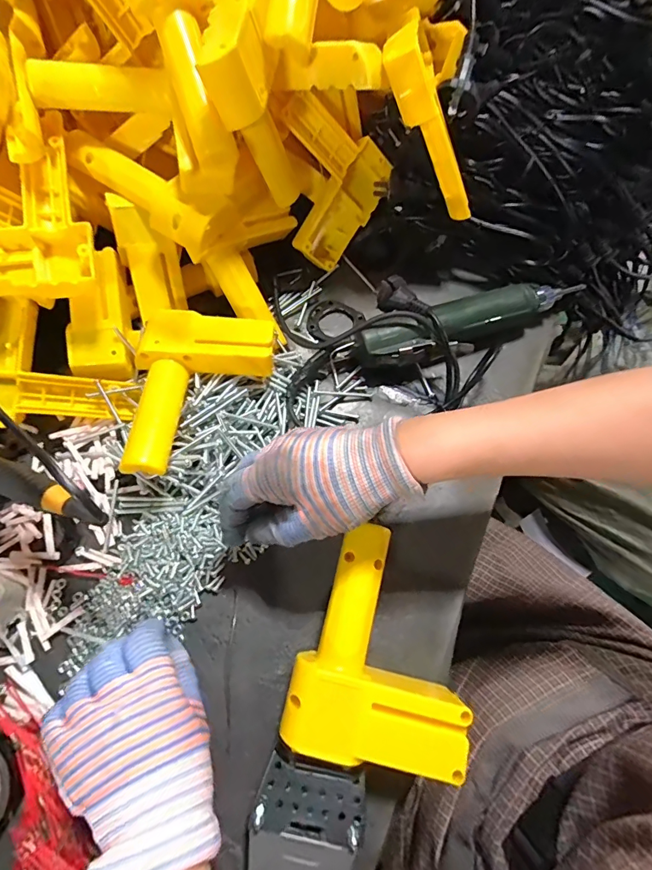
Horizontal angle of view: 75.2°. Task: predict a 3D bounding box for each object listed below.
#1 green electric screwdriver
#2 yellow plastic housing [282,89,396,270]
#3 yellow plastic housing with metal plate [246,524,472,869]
[{"bbox_3d":[0.145,-0.113,0.413,0.247,0.048,0.047,-22,70,-11],"label":"green electric screwdriver"},{"bbox_3d":[-0.004,-0.235,0.394,0.113,0.119,0.030,-52,47,6],"label":"yellow plastic housing"},{"bbox_3d":[0.021,0.207,0.275,0.108,0.051,0.277,18,68,5],"label":"yellow plastic housing with metal plate"}]

